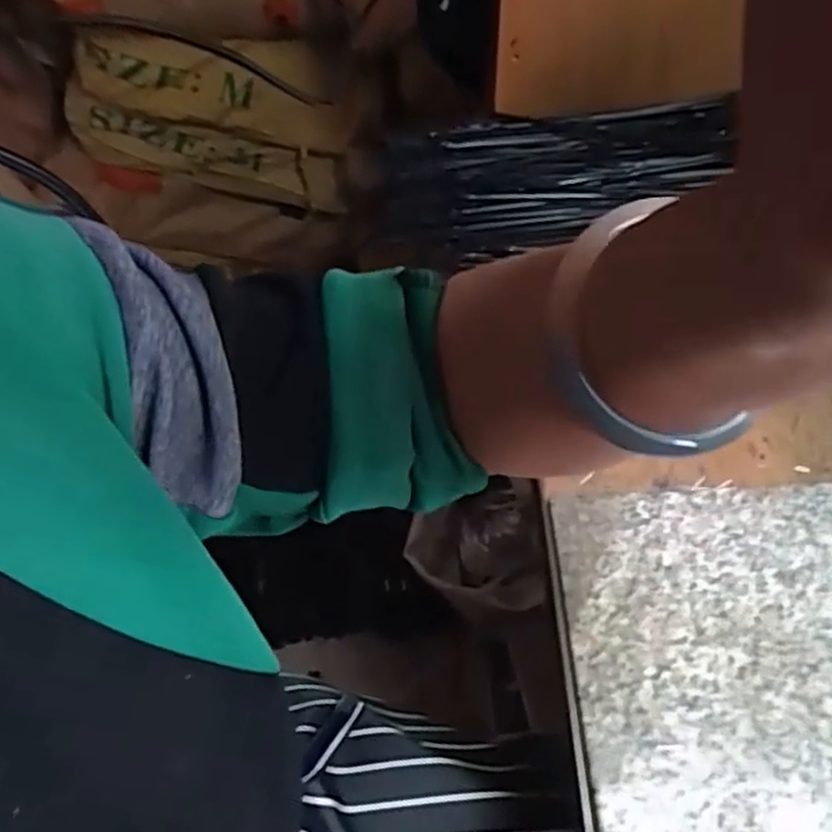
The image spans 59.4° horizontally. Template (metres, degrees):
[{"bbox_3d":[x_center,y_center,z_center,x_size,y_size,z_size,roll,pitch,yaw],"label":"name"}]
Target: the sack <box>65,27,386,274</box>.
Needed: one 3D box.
[{"bbox_3d":[-0.328,-0.448,1.134,0.464,0.278,0.050,8,57,8],"label":"sack"}]

